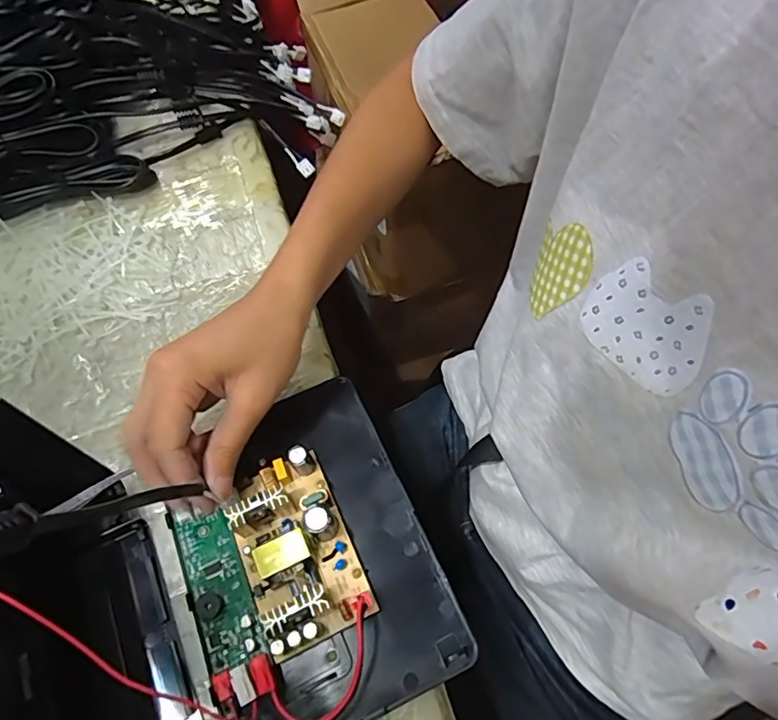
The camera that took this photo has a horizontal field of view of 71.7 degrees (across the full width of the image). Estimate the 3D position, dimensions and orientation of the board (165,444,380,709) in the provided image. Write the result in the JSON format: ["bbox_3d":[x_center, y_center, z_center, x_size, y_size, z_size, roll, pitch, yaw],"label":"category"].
[{"bbox_3d":[-0.067,0.111,0.293,0.095,0.030,0.103,-27,65,-13],"label":"board"}]

